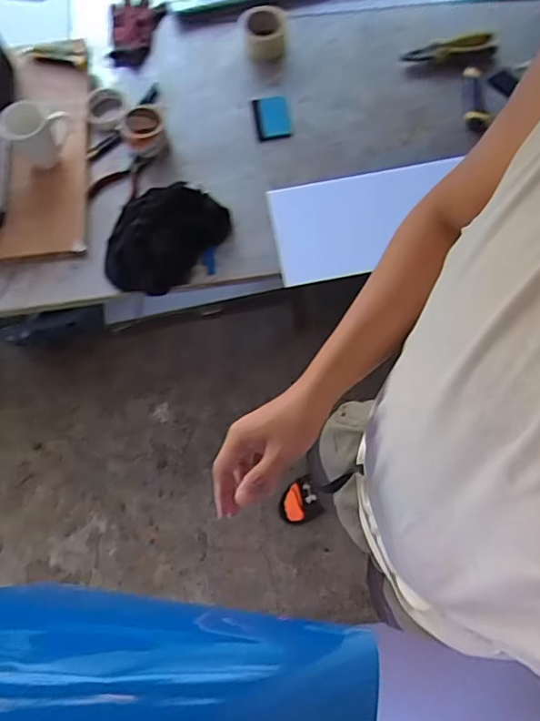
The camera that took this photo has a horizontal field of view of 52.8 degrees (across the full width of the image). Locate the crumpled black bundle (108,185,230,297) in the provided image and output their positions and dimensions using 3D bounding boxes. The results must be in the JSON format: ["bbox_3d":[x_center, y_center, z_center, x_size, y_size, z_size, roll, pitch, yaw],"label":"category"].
[{"bbox_3d":[-0.207,-0.228,0.980,0.179,0.058,0.237,38,77,14],"label":"crumpled black bundle"}]

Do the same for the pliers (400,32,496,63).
[{"bbox_3d":[0.366,-0.633,1.117,0.187,0.021,0.052,-11,71,-1],"label":"pliers"}]

